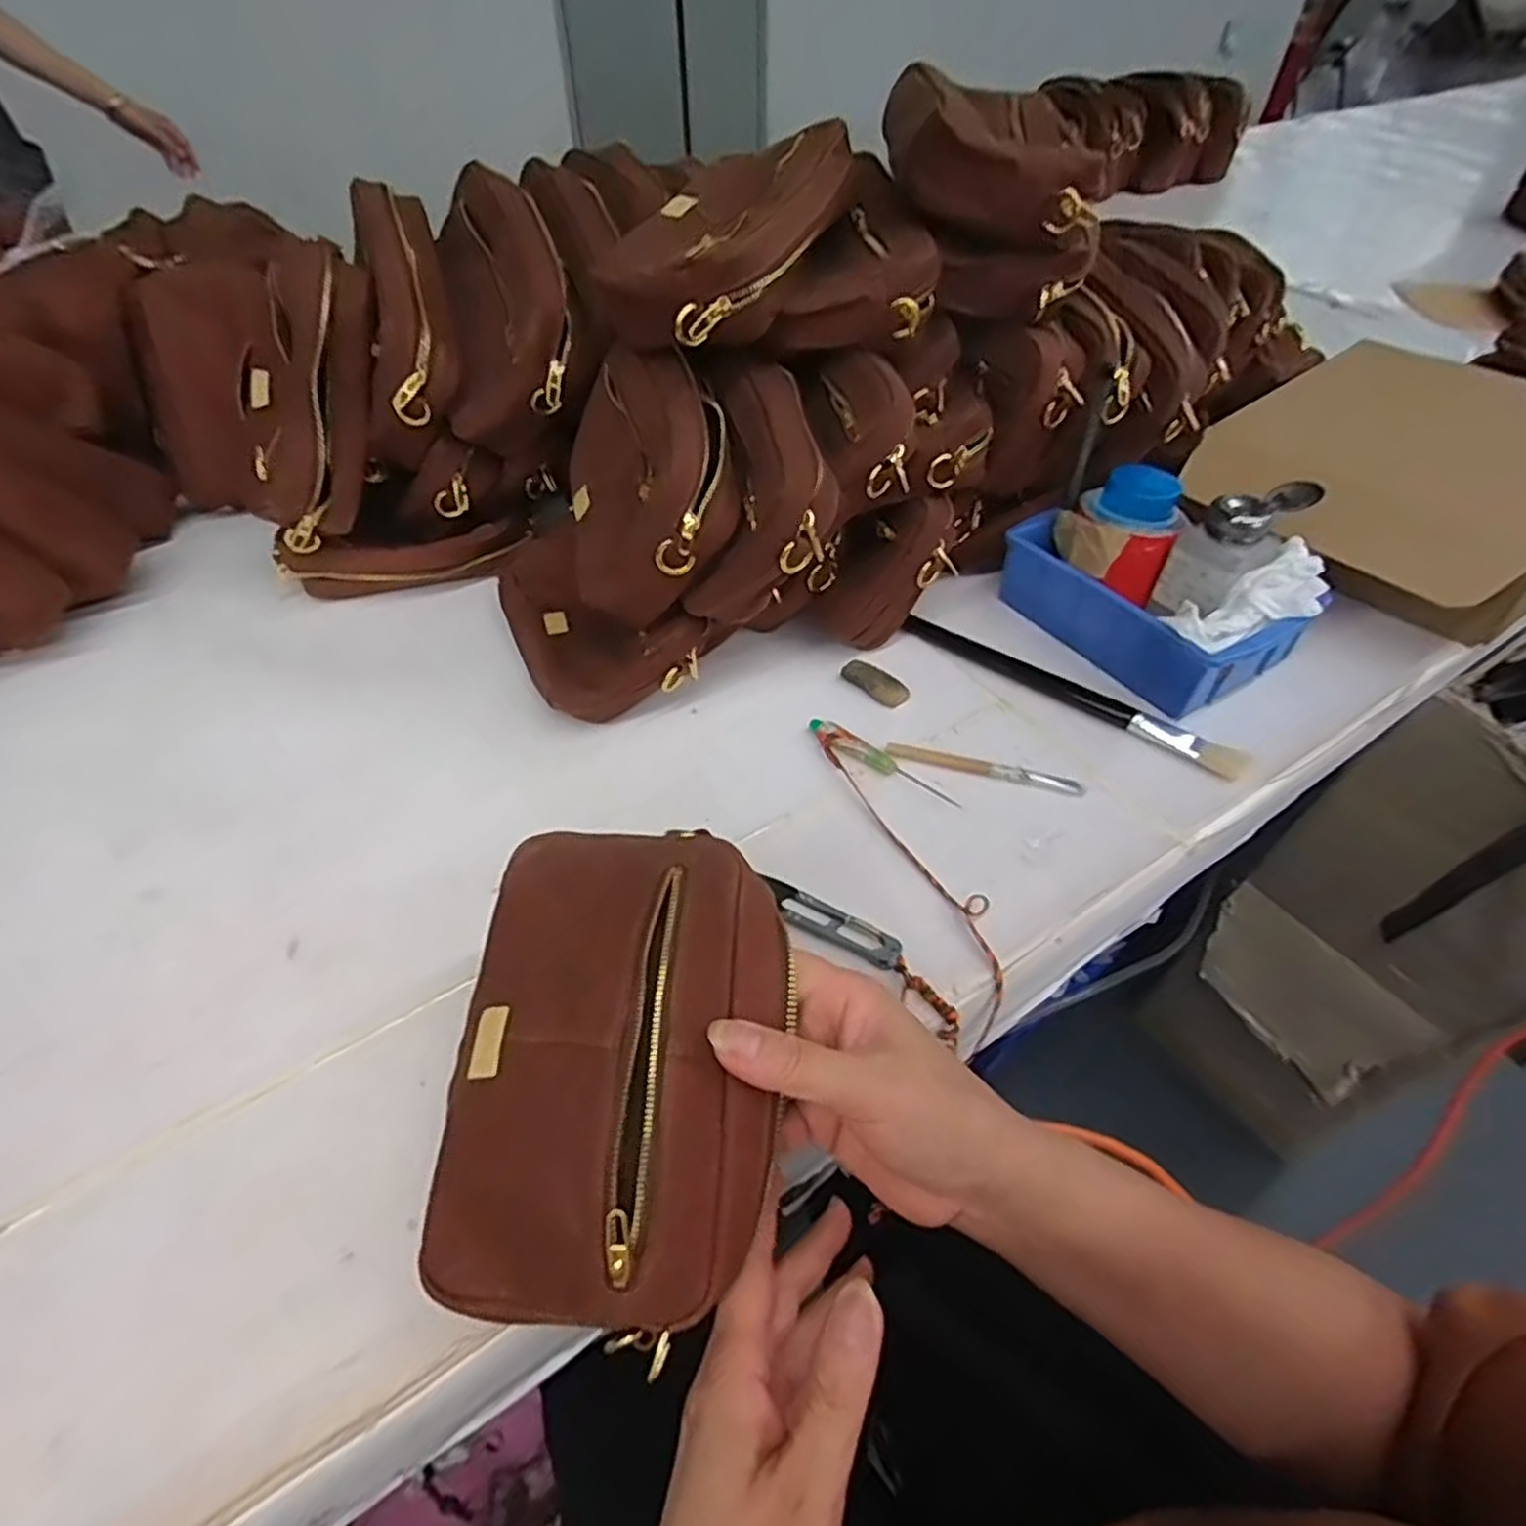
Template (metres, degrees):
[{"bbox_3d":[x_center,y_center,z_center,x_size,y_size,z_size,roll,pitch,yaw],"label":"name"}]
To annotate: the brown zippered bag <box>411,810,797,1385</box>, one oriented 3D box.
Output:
[{"bbox_3d":[-0.056,0.120,0.317,0.129,0.050,0.178,-3,63,16],"label":"brown zippered bag"}]

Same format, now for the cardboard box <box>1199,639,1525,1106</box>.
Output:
[{"bbox_3d":[0.781,0.079,0.821,0.460,0.427,0.235,-25,53,-20],"label":"cardboard box"}]

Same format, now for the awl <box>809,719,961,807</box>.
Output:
[{"bbox_3d":[0.079,-0.003,0.515,0.112,0.008,0.015,28,54,23],"label":"awl"}]

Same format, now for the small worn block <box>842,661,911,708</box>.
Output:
[{"bbox_3d":[0.083,-0.061,0.573,0.021,0.009,0.051,-33,56,-26],"label":"small worn block"}]

